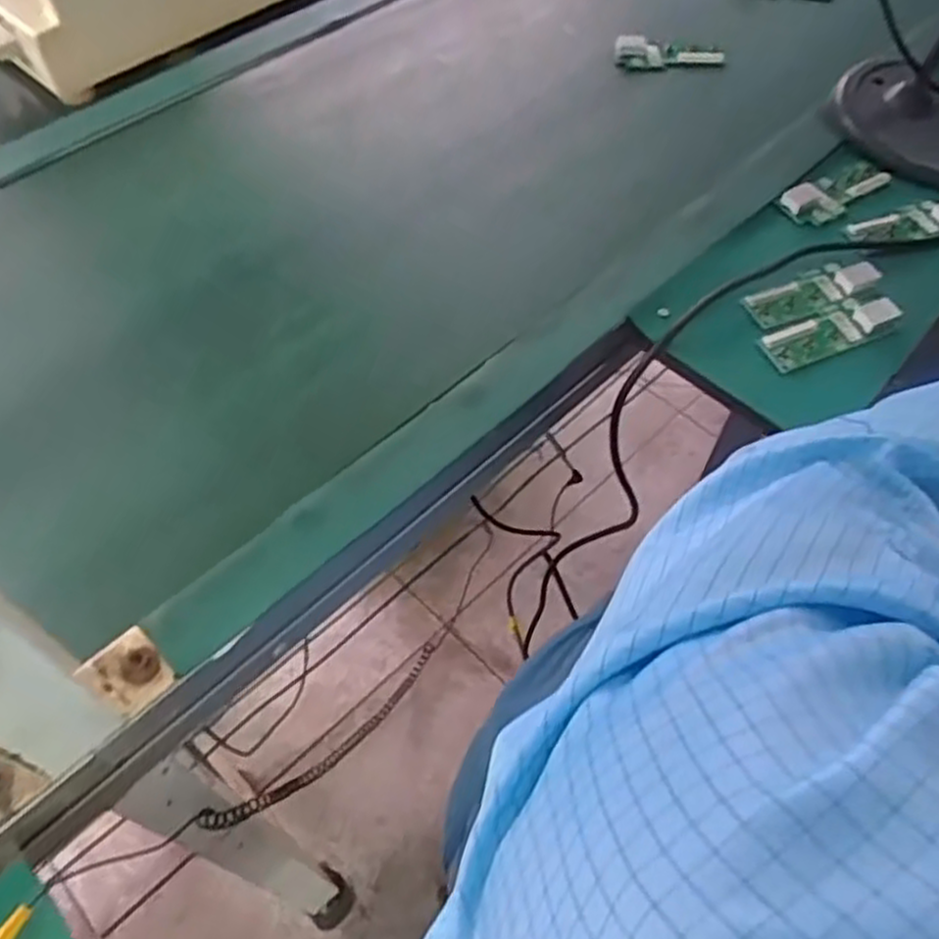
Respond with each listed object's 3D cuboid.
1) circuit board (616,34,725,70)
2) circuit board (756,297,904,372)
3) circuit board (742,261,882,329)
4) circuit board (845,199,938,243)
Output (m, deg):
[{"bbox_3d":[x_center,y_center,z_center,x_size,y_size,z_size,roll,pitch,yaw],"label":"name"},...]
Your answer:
[{"bbox_3d":[0.185,-0.385,0.726,0.097,0.022,0.029,4,57,2],"label":"circuit board"},{"bbox_3d":[0.245,-0.095,0.533,0.102,0.009,0.034,-19,59,-12],"label":"circuit board"},{"bbox_3d":[0.243,-0.125,0.553,0.100,0.007,0.030,-22,60,-14],"label":"circuit board"},{"bbox_3d":[0.331,-0.189,0.597,0.103,0.013,0.031,-18,59,-12],"label":"circuit board"}]

